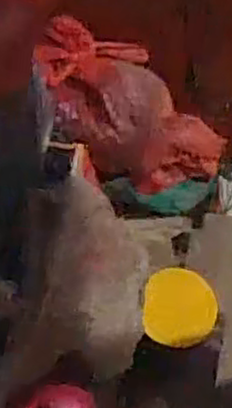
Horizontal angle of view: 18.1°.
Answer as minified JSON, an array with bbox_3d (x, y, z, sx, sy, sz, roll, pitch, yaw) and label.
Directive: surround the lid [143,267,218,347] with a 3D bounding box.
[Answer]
[{"bbox_3d":[0.083,0.131,0.929,0.116,0.011,0.100,15,61,-26],"label":"lid"}]

